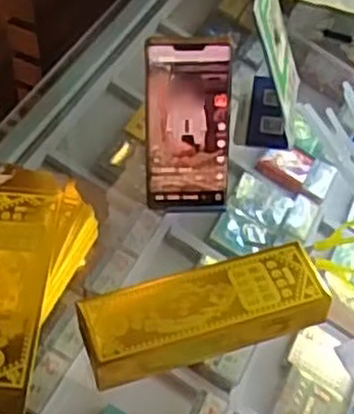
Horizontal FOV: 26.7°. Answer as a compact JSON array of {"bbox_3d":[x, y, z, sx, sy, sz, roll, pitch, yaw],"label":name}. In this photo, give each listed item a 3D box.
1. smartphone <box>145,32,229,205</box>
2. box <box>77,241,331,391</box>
[{"bbox_3d":[0.010,-0.072,0.664,0.073,0.157,0.006,0,24,-2],"label":"smartphone"},{"bbox_3d":[0.023,0.084,0.610,0.197,0.036,0.068,-13,50,-13],"label":"box"}]

